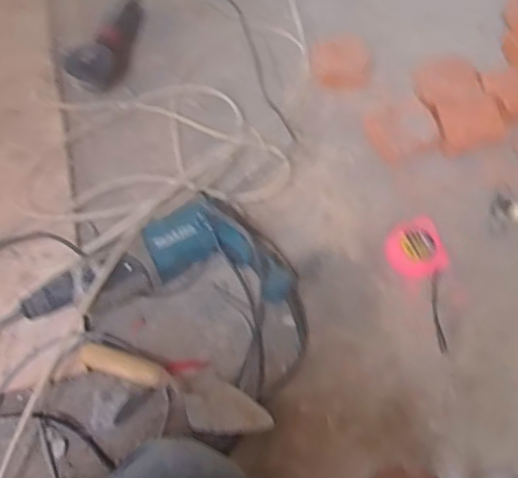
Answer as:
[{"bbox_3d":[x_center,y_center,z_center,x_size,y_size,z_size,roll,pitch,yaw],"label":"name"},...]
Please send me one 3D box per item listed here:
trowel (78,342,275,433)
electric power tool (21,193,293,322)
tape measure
[{"bbox_3d":[-0.114,0.200,0.779,0.273,0.045,0.074,20,62,13],"label":"trowel"},{"bbox_3d":[-0.149,0.029,0.868,0.388,0.078,0.163,-4,60,-1],"label":"electric power tool"},{"bbox_3d":[0.263,0.059,0.862,0.090,0.037,0.199,-21,61,-10],"label":"tape measure"}]

